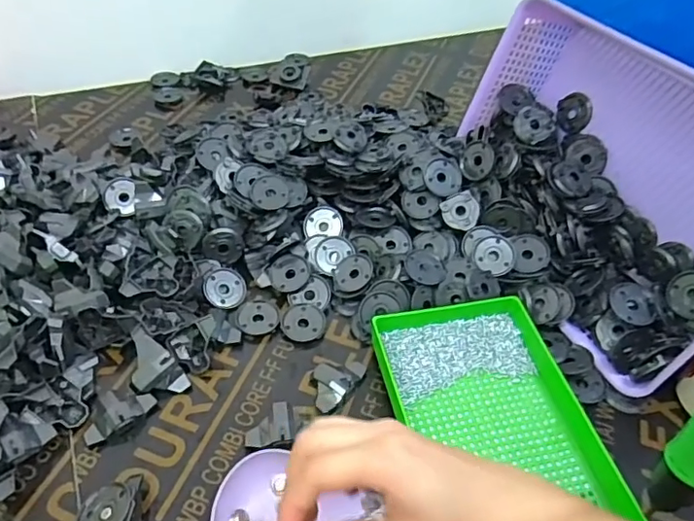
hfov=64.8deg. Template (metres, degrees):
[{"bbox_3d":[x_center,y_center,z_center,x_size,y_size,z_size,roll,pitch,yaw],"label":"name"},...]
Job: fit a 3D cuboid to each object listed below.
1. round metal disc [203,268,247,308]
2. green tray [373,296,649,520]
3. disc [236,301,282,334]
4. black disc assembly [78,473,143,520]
[{"bbox_3d":[-0.128,0.030,0.572,0.044,0.004,0.044,10,63,-20],"label":"round metal disc"},{"bbox_3d":[0.126,0.140,0.468,0.153,0.035,0.253,-9,48,-13],"label":"green tray"},{"bbox_3d":[-0.089,0.058,0.554,0.040,0.004,0.038,3,46,-3],"label":"disc"},{"bbox_3d":[-0.175,0.192,0.404,0.042,0.024,0.056,-4,47,-9],"label":"black disc assembly"}]

